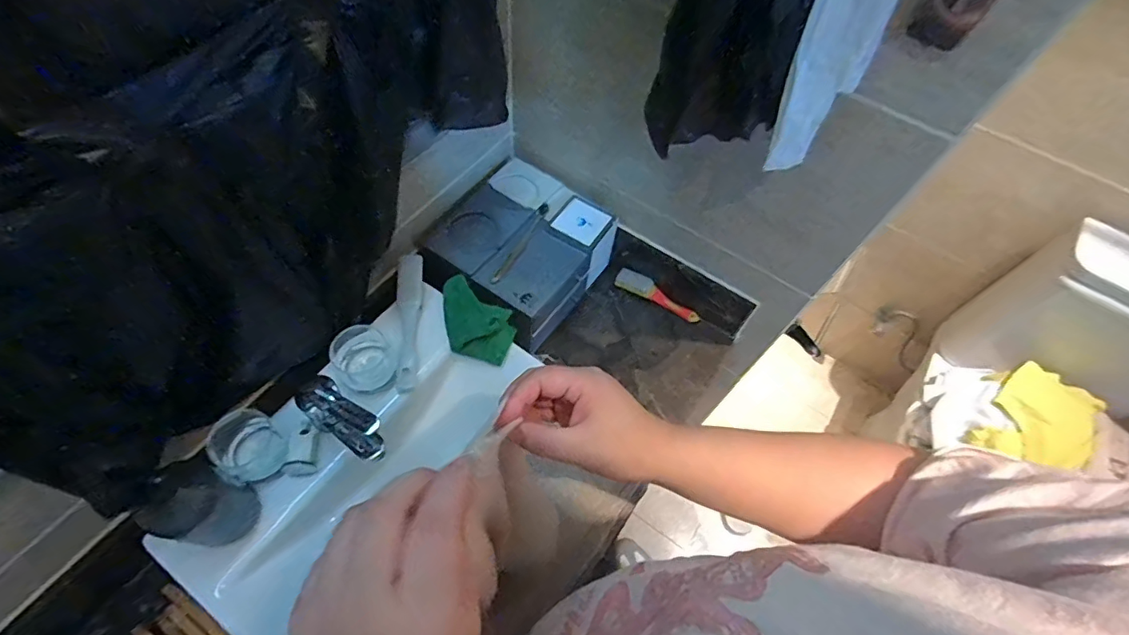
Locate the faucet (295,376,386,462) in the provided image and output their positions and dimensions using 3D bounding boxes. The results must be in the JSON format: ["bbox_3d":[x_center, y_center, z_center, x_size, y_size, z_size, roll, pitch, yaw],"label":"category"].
[{"bbox_3d":[-0.255,0.123,0.607,0.104,0.076,0.045,35,63,15],"label":"faucet"}]

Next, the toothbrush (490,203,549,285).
[{"bbox_3d":[-0.070,-0.120,0.838,0.016,0.008,0.179,25,60,10],"label":"toothbrush"}]

